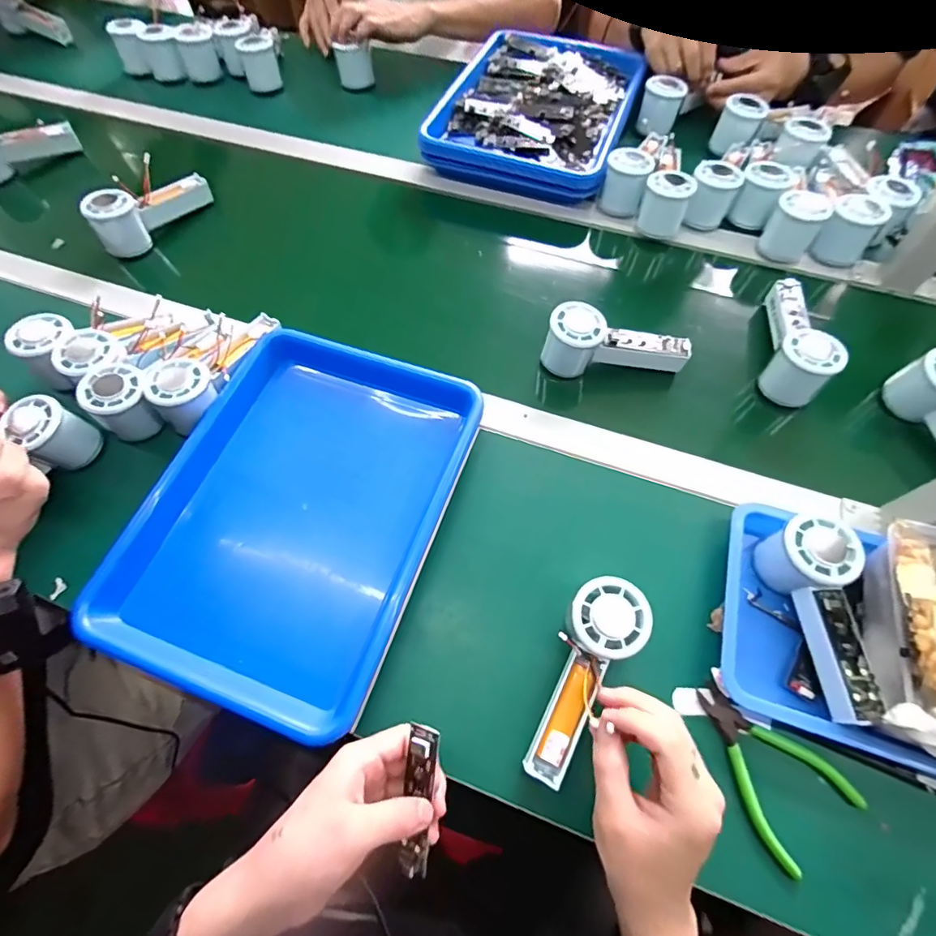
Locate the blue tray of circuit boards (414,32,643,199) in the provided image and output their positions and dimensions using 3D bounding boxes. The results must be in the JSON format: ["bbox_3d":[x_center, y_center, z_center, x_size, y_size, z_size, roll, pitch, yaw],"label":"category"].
[{"bbox_3d":[0.104,-0.533,0.707,0.258,0.041,0.321,18,64,10],"label":"blue tray of circuit boards"}]

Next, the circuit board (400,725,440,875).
[{"bbox_3d":[-0.033,0.221,0.320,0.021,0.013,0.091,5,85,3],"label":"circuit board"}]

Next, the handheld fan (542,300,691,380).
[{"bbox_3d":[0.158,-0.128,0.508,0.149,0.060,0.047,9,63,6],"label":"handheld fan"}]

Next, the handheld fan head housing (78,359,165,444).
[{"bbox_3d":[-0.339,-0.064,0.477,0.063,0.064,0.058,40,68,16],"label":"handheld fan head housing"}]

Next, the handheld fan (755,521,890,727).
[{"bbox_3d":[0.285,0.115,0.377,0.057,0.058,0.145,-11,63,-5],"label":"handheld fan"}]

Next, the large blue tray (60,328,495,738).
[{"bbox_3d":[-0.150,0.032,0.445,0.250,0.040,0.347,18,64,10],"label":"large blue tray"}]

